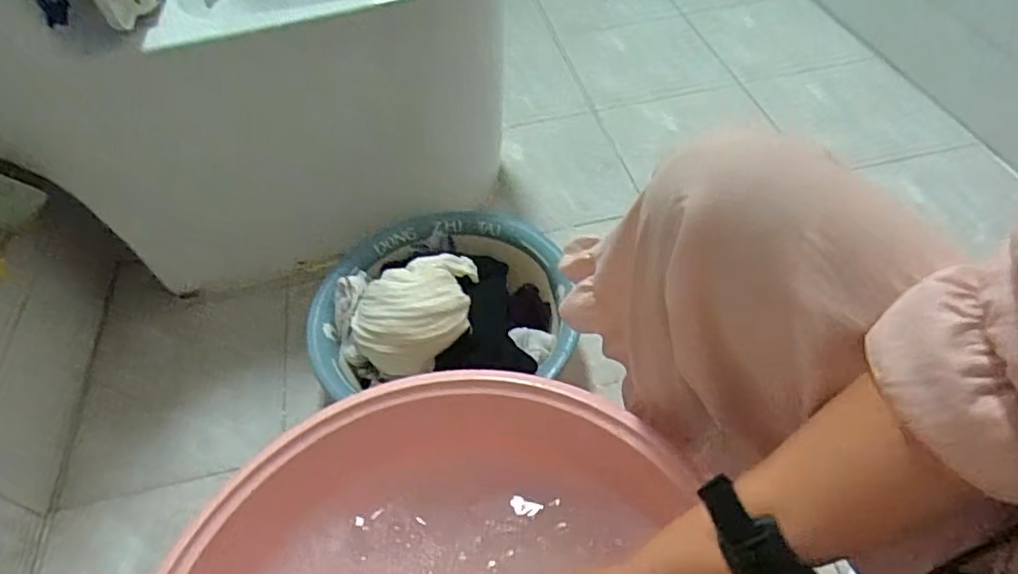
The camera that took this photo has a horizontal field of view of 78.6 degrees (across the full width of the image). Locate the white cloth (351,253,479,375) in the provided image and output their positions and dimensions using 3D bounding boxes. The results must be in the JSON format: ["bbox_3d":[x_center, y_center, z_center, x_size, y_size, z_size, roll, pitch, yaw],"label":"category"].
[{"bbox_3d":[-0.117,0.017,0.770,0.144,0.097,0.159,-3,50,3],"label":"white cloth"}]

